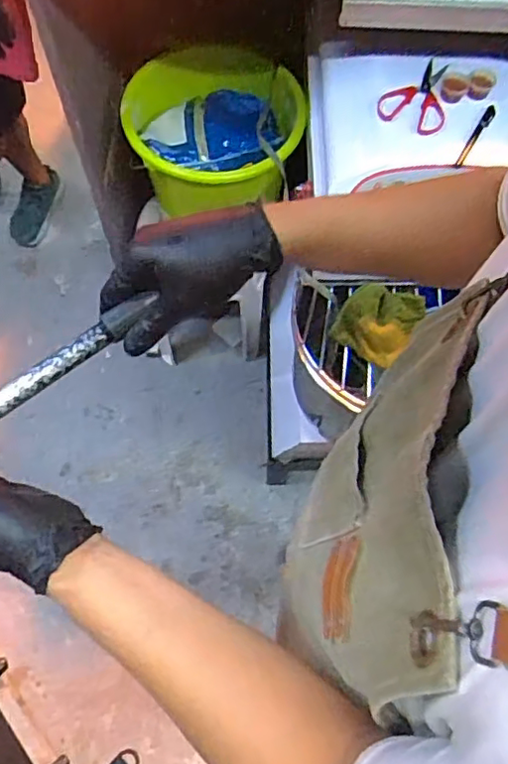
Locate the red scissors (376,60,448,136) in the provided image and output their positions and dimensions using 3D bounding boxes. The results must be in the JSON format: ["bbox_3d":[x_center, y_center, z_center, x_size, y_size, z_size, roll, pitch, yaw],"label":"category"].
[{"bbox_3d":[0.256,-0.444,0.936,0.100,0.013,0.139,23,69,11],"label":"red scissors"}]

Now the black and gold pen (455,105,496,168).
[{"bbox_3d":[0.328,-0.364,0.902,0.015,0.012,0.110,31,85,14],"label":"black and gold pen"}]

